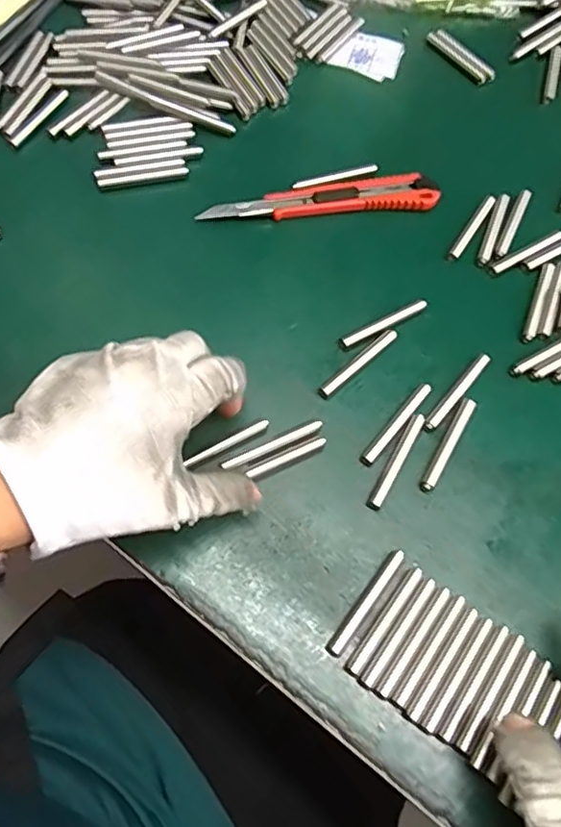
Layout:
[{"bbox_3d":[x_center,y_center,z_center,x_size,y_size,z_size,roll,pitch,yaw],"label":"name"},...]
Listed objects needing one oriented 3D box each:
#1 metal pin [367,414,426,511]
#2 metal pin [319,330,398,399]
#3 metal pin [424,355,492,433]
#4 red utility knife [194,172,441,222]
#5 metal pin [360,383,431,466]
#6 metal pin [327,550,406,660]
[{"bbox_3d":[0.062,0.025,0.319,0.007,0.004,0.059,29,69,10],"label":"metal pin"},{"bbox_3d":[0.045,-0.029,0.343,0.059,0.004,0.007,-40,74,-17],"label":"metal pin"},{"bbox_3d":[0.100,-0.013,0.336,0.007,0.004,0.060,39,71,13],"label":"metal pin"},{"bbox_3d":[0.026,-0.139,0.386,0.149,0.009,0.025,-4,67,-4],"label":"red utility knife"},{"bbox_3d":[0.064,0.005,0.328,0.007,0.004,0.059,38,71,13],"label":"metal pin"},{"bbox_3d":[0.042,0.091,0.290,0.007,0.005,0.058,36,70,12],"label":"metal pin"}]

